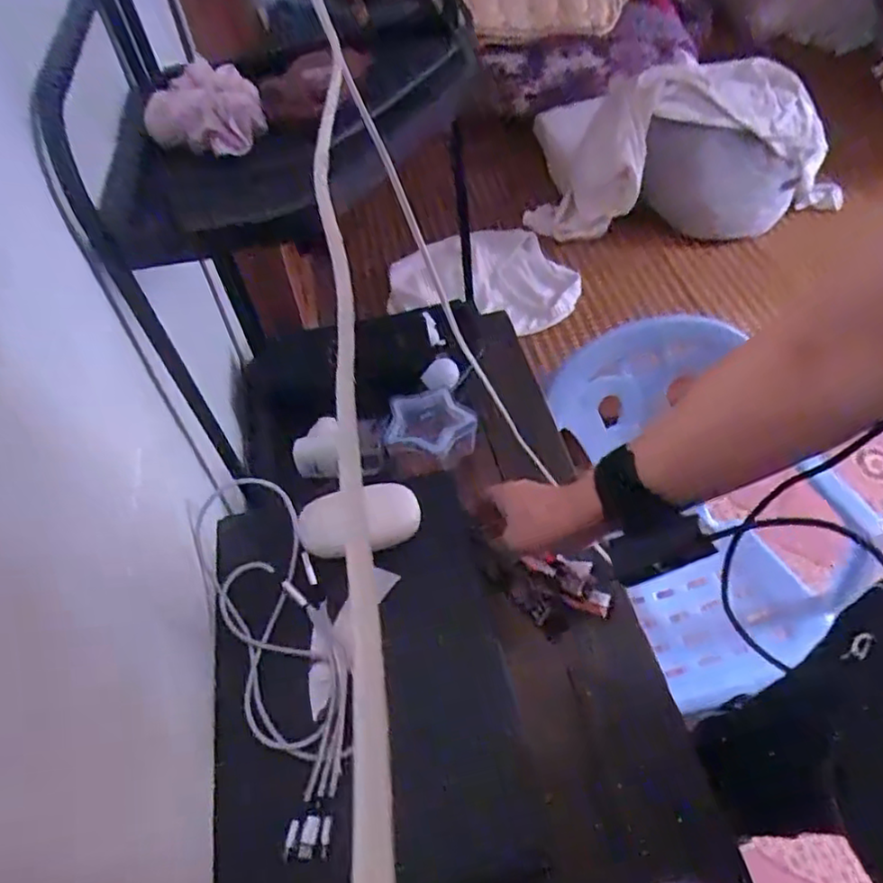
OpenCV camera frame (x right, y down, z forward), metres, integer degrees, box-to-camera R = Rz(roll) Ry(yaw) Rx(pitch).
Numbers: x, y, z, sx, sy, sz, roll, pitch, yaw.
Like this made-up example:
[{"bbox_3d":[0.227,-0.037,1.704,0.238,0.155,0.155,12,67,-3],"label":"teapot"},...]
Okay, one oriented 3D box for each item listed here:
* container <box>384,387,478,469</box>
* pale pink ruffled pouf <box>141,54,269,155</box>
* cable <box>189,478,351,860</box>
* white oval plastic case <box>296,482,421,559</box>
[{"bbox_3d":[-0.008,-0.014,0.600,0.080,0.028,0.073,19,55,17],"label":"container"},{"bbox_3d":[-0.174,-0.248,0.487,0.080,0.033,0.083,-8,52,-4],"label":"pale pink ruffled pouf"},{"bbox_3d":[-0.121,0.141,0.471,0.085,0.043,0.273,-20,53,-13],"label":"cable"},{"bbox_3d":[-0.067,0.065,0.536,0.095,0.024,0.053,-13,70,-13],"label":"white oval plastic case"}]

